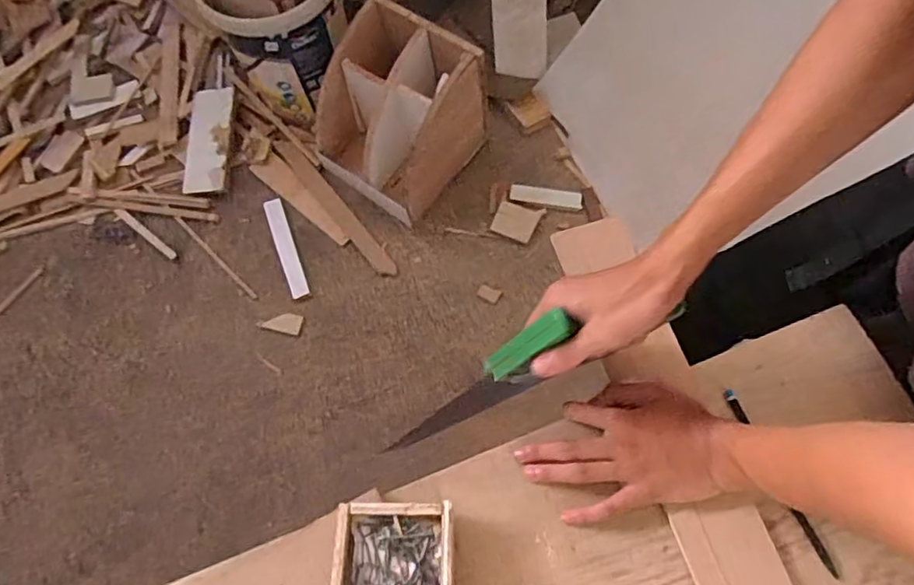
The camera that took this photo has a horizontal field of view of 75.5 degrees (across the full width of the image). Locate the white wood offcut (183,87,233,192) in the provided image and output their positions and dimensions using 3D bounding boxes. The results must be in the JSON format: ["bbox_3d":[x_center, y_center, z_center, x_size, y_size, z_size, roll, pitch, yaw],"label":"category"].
[{"bbox_3d":[-0.631,-0.388,1.503,0.111,0.017,0.267,3,86,6],"label":"white wood offcut"}]

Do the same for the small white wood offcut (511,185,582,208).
[{"bbox_3d":[0.221,-0.240,1.468,0.176,0.018,0.043,9,76,2],"label":"small white wood offcut"}]

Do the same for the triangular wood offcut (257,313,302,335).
[{"bbox_3d":[-0.417,0.067,1.394,0.103,0.014,0.047,13,76,3],"label":"triangular wood offcut"}]

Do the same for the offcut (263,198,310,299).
[{"bbox_3d":[-0.415,-0.111,1.439,0.044,0.031,0.260,-19,71,-5],"label":"offcut"}]

